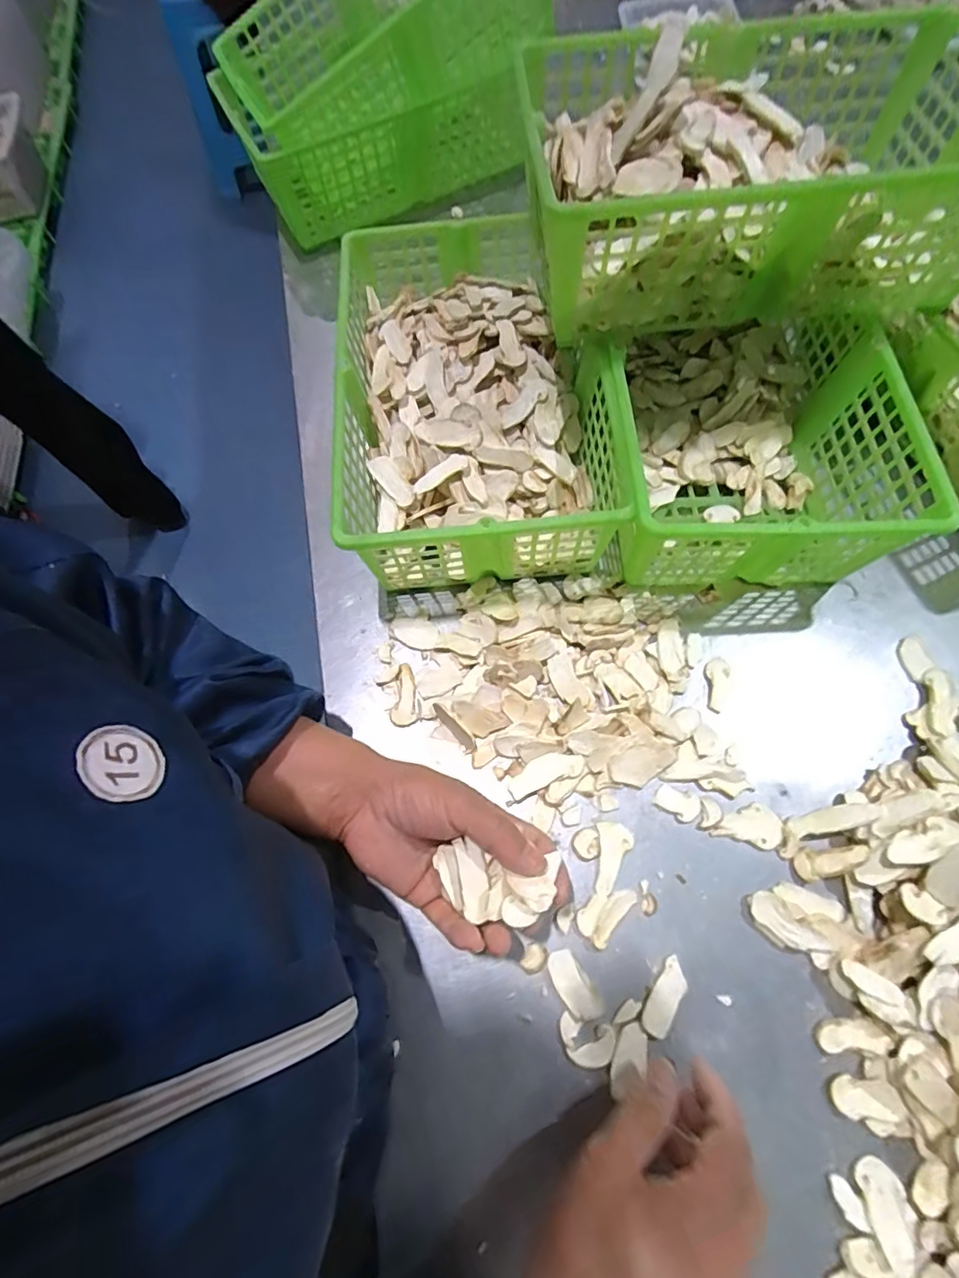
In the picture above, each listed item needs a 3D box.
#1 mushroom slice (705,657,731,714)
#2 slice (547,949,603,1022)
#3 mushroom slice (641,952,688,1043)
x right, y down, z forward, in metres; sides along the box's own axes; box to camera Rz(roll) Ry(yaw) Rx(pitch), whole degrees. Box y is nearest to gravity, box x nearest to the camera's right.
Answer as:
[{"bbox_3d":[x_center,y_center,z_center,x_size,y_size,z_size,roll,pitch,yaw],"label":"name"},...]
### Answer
[{"bbox_3d":[0.186,0.036,0.417,0.019,0.006,0.042,8,67,4],"label":"mushroom slice"},{"bbox_3d":[0.060,0.223,0.346,0.021,0.006,0.041,-29,70,-11],"label":"slice"},{"bbox_3d":[0.119,0.228,0.342,0.017,0.005,0.045,32,71,13],"label":"mushroom slice"}]

